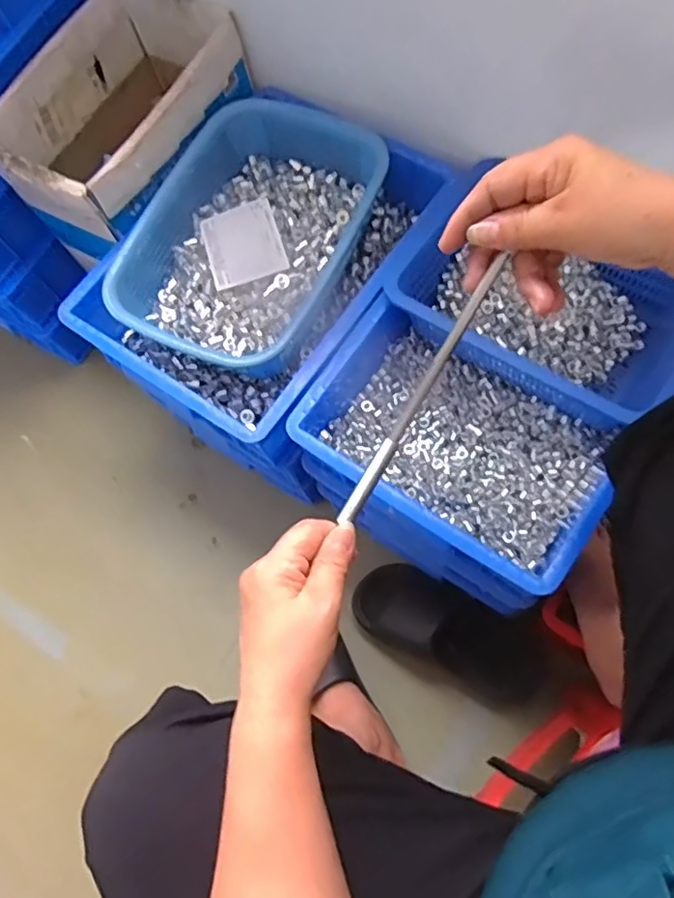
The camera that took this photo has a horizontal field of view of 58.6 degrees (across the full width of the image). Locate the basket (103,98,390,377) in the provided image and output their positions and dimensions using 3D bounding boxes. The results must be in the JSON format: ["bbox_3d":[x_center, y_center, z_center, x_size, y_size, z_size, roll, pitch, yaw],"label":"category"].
[{"bbox_3d":[-0.110,-0.256,0.723,0.247,0.101,0.338,25,76,14],"label":"basket"}]

